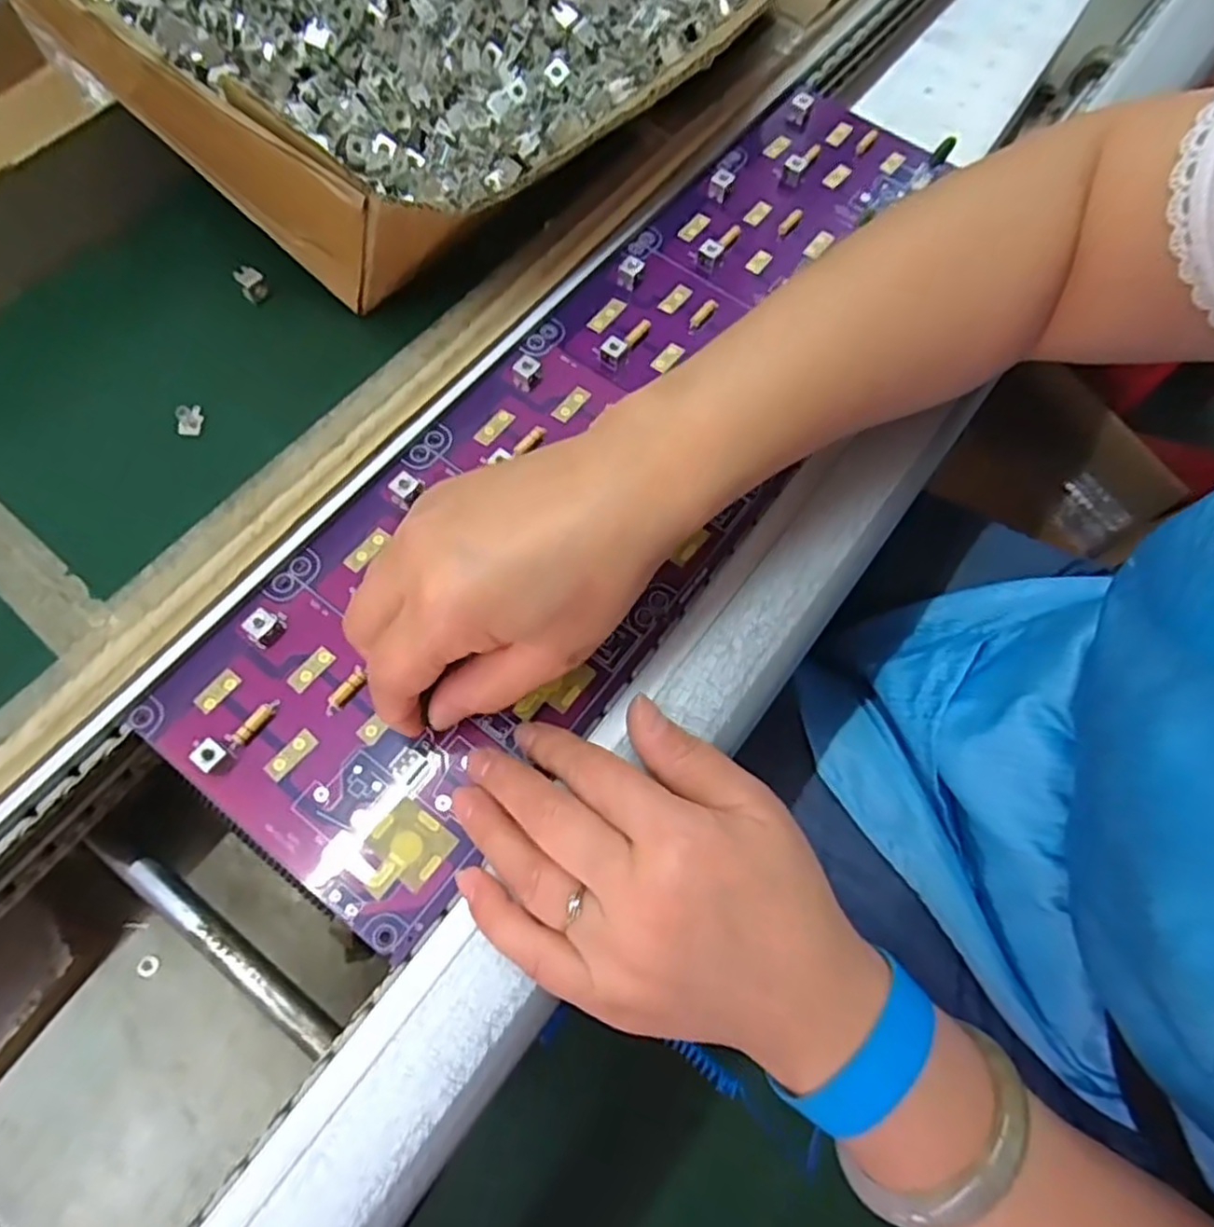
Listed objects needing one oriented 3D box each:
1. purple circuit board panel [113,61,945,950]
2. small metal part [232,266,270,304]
[{"bbox_3d":[0.005,-0.101,0.351,0.159,0.013,0.486,31,70,9],"label":"purple circuit board panel"},{"bbox_3d":[-0.168,-0.156,0.347,0.012,0.009,0.015,-32,74,-13],"label":"small metal part"}]

